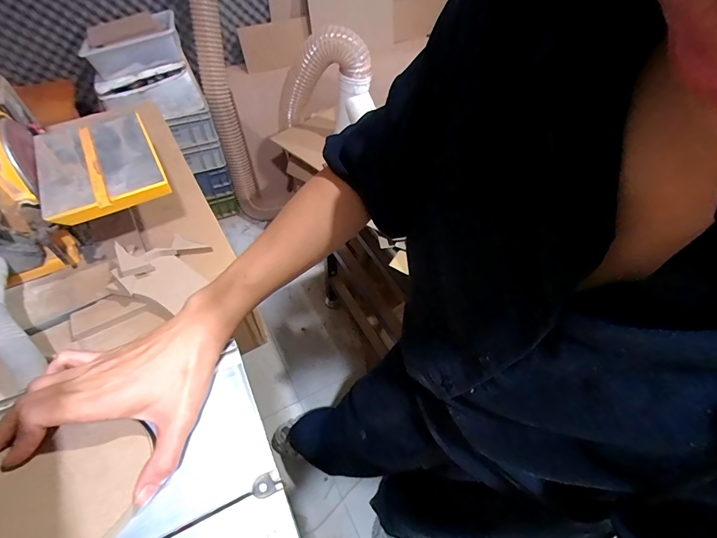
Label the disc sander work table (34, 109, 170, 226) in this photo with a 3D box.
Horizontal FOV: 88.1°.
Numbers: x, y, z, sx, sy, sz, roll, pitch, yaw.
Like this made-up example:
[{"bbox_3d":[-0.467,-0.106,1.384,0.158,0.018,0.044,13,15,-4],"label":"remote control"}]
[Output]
[{"bbox_3d":[-0.400,-0.169,0.573,0.154,0.032,0.228,-24,56,-20],"label":"disc sander work table"}]

